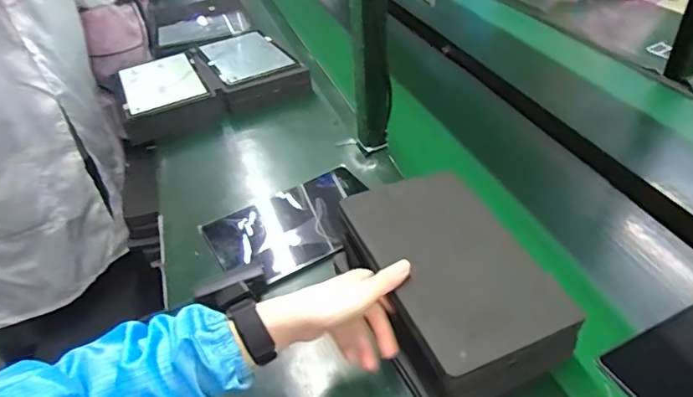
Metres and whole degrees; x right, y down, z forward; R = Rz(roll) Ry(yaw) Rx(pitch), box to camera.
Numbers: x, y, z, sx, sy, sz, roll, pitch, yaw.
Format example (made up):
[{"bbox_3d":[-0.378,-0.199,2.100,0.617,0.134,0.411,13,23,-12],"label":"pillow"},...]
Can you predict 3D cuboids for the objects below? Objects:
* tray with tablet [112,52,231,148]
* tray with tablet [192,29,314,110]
[{"bbox_3d":[-0.391,-0.226,1.080,0.203,0.076,0.270,-21,41,-17],"label":"tray with tablet"},{"bbox_3d":[-0.227,-0.293,1.142,0.202,0.069,0.304,-22,41,-17],"label":"tray with tablet"}]

